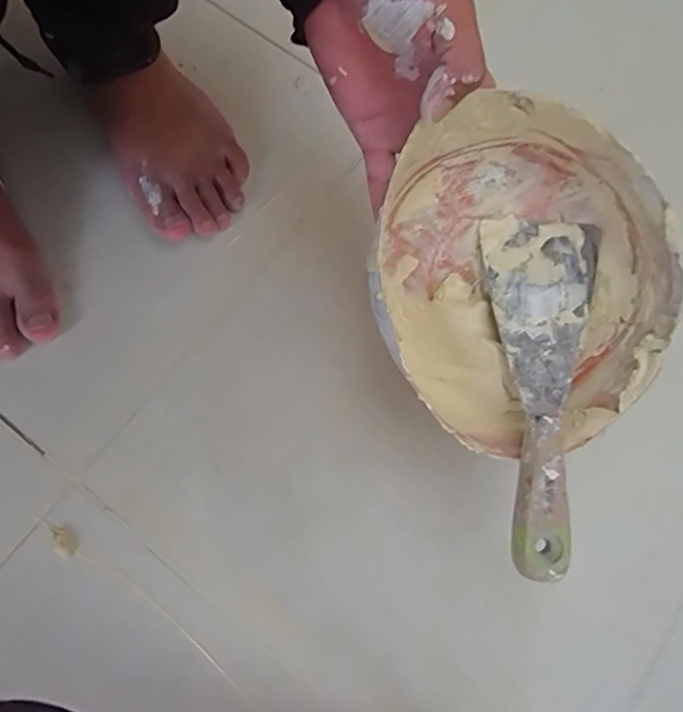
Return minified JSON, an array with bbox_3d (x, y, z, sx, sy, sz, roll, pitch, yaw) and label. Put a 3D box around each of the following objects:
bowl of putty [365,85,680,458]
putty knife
[{"bbox_3d":[0.098,-0.043,0.327,0.181,0.090,0.181,0,100,-2],"label":"bowl of putty"},{"bbox_3d":[0.121,0.018,0.305,0.066,0.021,0.199,-2,75,-2],"label":"putty knife"}]

